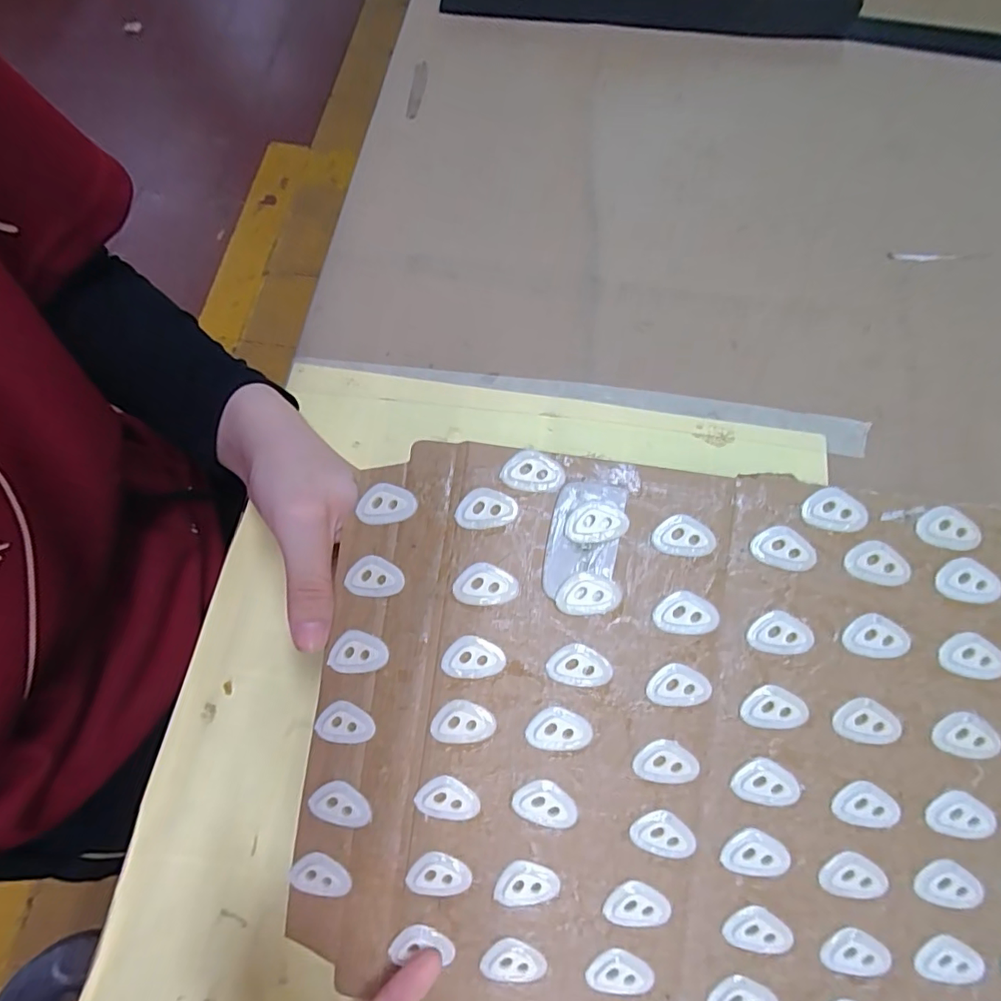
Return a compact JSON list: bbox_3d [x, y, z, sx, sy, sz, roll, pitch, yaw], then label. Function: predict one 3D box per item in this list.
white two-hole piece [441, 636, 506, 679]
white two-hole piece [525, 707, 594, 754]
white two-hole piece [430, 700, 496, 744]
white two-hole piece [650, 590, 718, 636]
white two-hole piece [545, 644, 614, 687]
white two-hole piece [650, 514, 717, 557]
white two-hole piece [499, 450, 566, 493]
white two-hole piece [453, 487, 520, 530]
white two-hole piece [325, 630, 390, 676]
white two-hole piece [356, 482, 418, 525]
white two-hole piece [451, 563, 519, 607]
[{"bbox_3d":[-0.011,0.065,0.223,0.026,0.004,0.017,0,86,2],"label":"white two-hole piece"},{"bbox_3d":[0.024,0.094,0.217,0.026,0.004,0.017,12,81,7],"label":"white two-hole piece"},{"bbox_3d":[-0.016,0.092,0.220,0.026,0.004,0.017,-4,85,2],"label":"white two-hole piece"},{"bbox_3d":[0.076,0.046,0.220,0.027,0.004,0.016,3,72,3],"label":"white two-hole piece"},{"bbox_3d":[0.032,0.068,0.220,0.026,0.004,0.017,5,86,6],"label":"white two-hole piece"},{"bbox_3d":[0.076,0.015,0.221,0.026,0.004,0.016,6,73,4],"label":"white two-hole piece"},{"bbox_3d":[0.014,-0.012,0.226,0.026,0.006,0.016,11,73,5],"label":"white two-hole piece"},{"bbox_3d":[-0.006,0.004,0.226,0.026,0.005,0.016,-5,72,0],"label":"white two-hole piece"},{"bbox_3d":[-0.061,0.065,0.228,0.026,0.004,0.018,0,86,6],"label":"white two-hole piece"},{"bbox_3d":[-0.049,0.002,0.229,0.026,0.004,0.017,-1,85,5],"label":"white two-hole piece"},{"bbox_3d":[-0.006,0.036,0.224,0.026,0.004,0.018,12,87,3],"label":"white two-hole piece"}]

